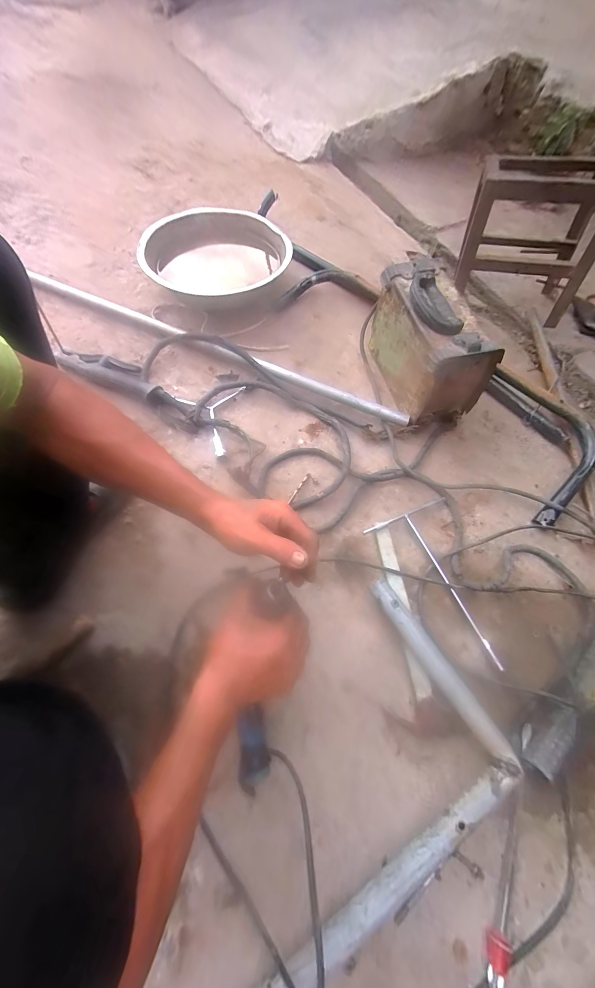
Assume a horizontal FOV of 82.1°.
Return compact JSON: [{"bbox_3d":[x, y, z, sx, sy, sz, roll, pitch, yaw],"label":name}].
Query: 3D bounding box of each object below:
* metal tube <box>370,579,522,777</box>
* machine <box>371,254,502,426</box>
[{"bbox_3d":[0.204,0.253,0.498,0.037,0.029,0.281,-29,67,-15],"label":"metal tube"},{"bbox_3d":[0.271,-0.313,0.727,0.139,0.207,0.273,-13,65,-9],"label":"machine"}]

